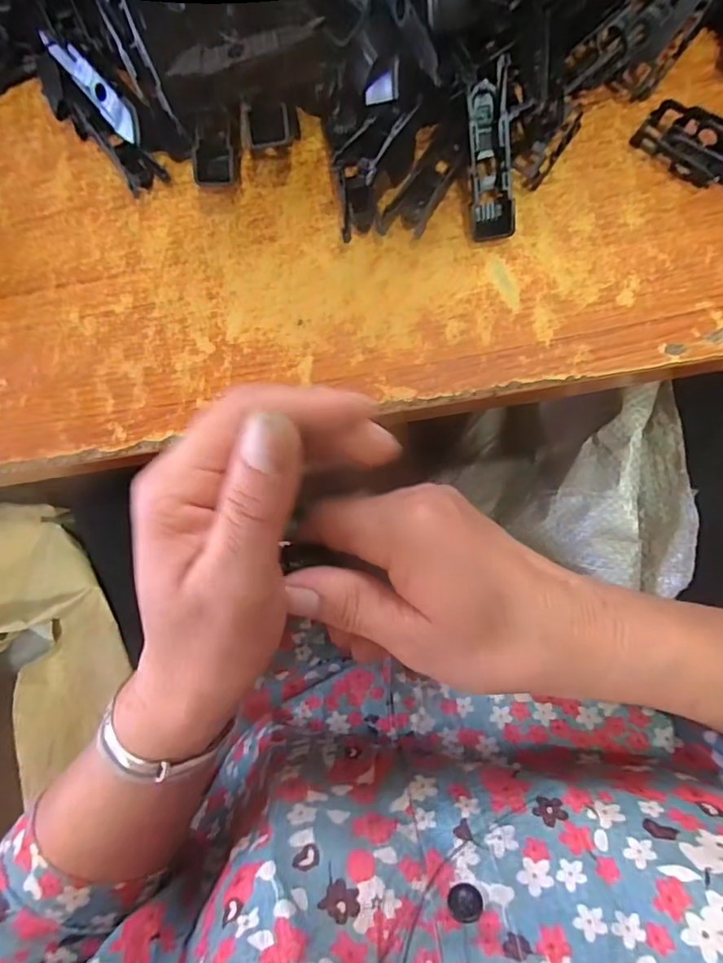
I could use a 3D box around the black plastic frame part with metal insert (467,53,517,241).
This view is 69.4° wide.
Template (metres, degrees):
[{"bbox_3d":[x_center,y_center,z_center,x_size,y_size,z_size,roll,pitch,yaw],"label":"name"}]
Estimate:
[{"bbox_3d":[0.056,-0.143,0.228,0.019,0.013,0.066,-4,104,5],"label":"black plastic frame part with metal insert"}]

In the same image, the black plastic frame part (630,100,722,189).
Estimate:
[{"bbox_3d":[0.149,-0.148,0.231,0.051,0.013,0.022,31,88,8],"label":"black plastic frame part"}]

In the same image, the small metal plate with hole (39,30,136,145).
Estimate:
[{"bbox_3d":[-0.129,-0.190,0.251,0.011,0.011,0.061,-42,82,1],"label":"small metal plate with hole"}]

